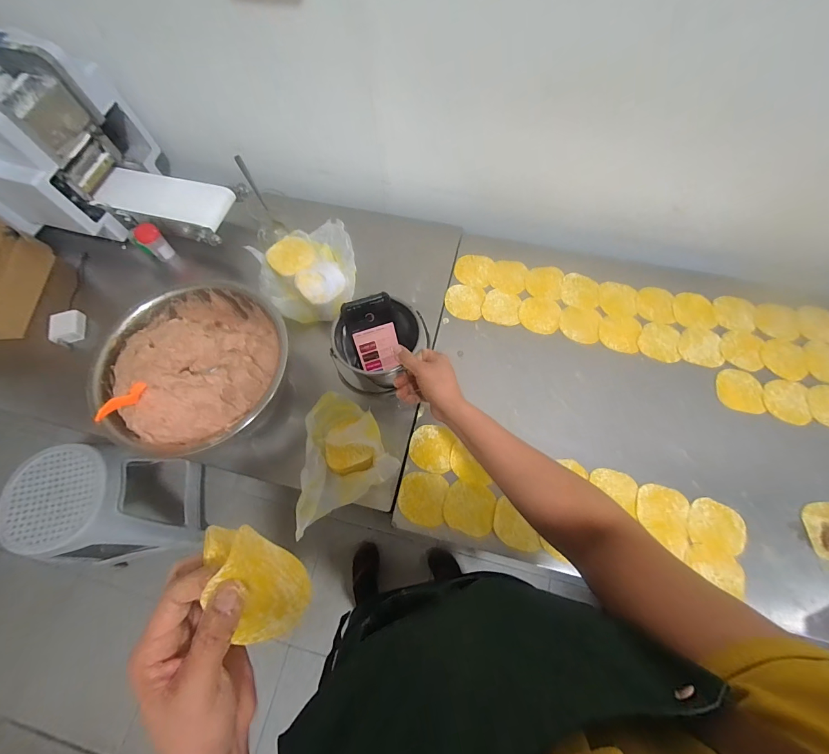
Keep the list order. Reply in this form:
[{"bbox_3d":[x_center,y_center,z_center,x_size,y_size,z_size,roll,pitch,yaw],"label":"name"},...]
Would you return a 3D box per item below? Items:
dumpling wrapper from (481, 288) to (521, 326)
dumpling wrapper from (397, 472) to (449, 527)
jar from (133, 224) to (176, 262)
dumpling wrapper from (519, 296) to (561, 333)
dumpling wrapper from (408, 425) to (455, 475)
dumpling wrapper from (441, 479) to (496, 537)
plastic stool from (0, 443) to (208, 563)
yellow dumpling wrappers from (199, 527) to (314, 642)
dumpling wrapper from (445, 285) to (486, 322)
[{"bbox_3d":[0.169,-0.137,0.701,0.072,0.005,0.079,7,67,5],"label":"dumpling wrapper"},{"bbox_3d":[0.012,0.192,0.572,0.076,0.005,0.077,10,68,6],"label":"dumpling wrapper"},{"bbox_3d":[-0.530,-0.274,0.737,0.041,0.074,0.037,-41,71,-13],"label":"jar"},{"bbox_3d":[0.243,-0.123,0.694,0.076,0.004,0.080,12,68,7],"label":"dumpling wrapper"},{"bbox_3d":[0.029,0.118,0.599,0.073,0.004,0.076,13,68,7],"label":"dumpling wrapper"},{"bbox_3d":[0.087,0.204,0.562,0.076,0.004,0.074,12,68,7],"label":"dumpling wrapper"},{"bbox_3d":[-0.899,0.396,1.123,0.331,0.438,0.290,-8,67,0],"label":"plastic stool"},{"bbox_3d":[-0.112,0.140,0.251,0.045,0.063,0.081,-23,68,-8],"label":"yellow dumpling wrappers"},{"bbox_3d":[0.098,-0.149,0.708,0.075,0.004,0.075,12,68,7],"label":"dumpling wrapper"}]

